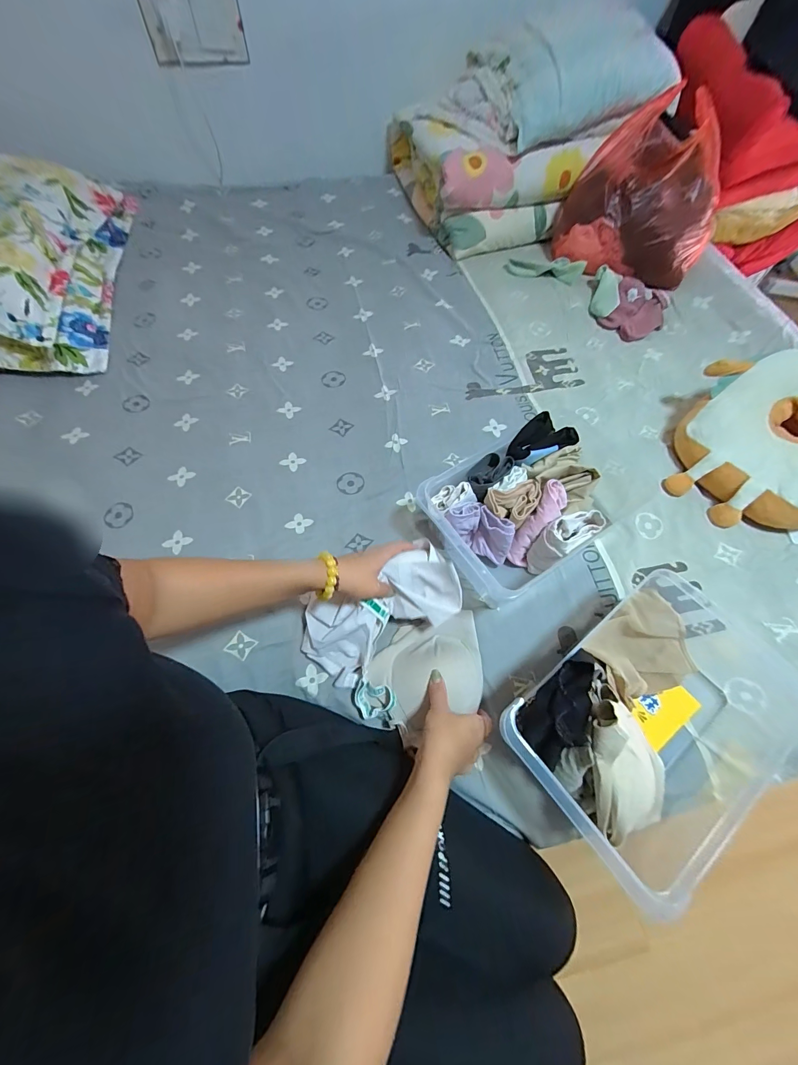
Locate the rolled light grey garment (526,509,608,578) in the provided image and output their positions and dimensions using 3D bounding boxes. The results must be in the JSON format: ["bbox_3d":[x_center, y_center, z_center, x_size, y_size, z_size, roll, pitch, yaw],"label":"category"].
[{"bbox_3d":[0.264,0.015,0.594,0.107,0.112,0.052,-32,68,-14],"label":"rolled light grey garment"}]

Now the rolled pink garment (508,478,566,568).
[{"bbox_3d":[0.228,-0.011,0.598,0.044,0.042,0.151,31,110,12],"label":"rolled pink garment"}]

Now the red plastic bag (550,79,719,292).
[{"bbox_3d":[0.584,-0.794,0.868,0.346,0.257,0.240,20,66,9],"label":"red plastic bag"}]

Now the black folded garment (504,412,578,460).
[{"bbox_3d":[0.244,-0.165,0.615,0.123,0.030,0.060,-20,66,-10],"label":"black folded garment"}]

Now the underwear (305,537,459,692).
[{"bbox_3d":[-0.030,0.120,0.540,0.248,0.047,0.124,-32,71,0],"label":"underwear"}]

